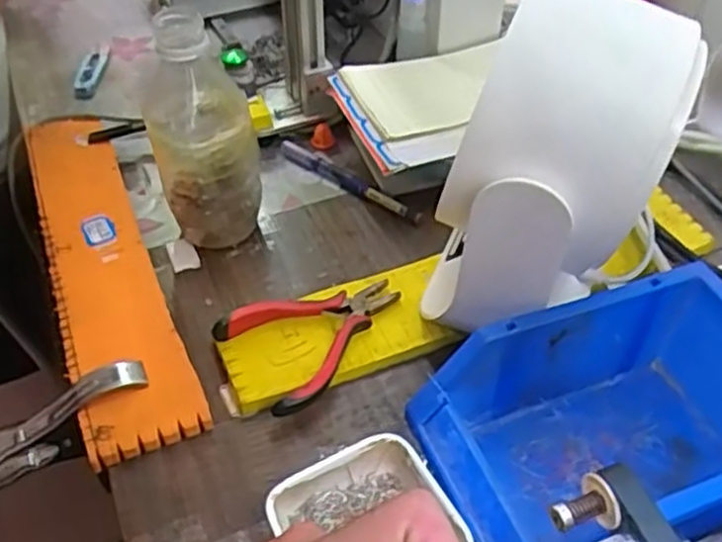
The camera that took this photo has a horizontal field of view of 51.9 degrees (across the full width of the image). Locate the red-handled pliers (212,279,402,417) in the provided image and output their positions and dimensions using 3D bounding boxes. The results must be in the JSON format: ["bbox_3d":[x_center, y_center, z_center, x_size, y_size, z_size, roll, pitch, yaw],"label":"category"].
[{"bbox_3d":[-0.024,0.036,0.462,0.111,0.015,0.076,-27,52,-27],"label":"red-handled pliers"}]

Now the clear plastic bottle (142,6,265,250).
[{"bbox_3d":[-0.109,-0.095,0.509,0.066,0.170,0.071,-14,47,-13],"label":"clear plastic bottle"}]

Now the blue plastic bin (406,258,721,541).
[{"bbox_3d":[0.133,0.083,0.380,0.189,0.078,0.117,-13,46,-15],"label":"blue plastic bin"}]

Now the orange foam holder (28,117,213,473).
[{"bbox_3d":[-0.189,-0.014,0.531,0.067,0.017,0.350,-18,48,-17],"label":"orange foam holder"}]

